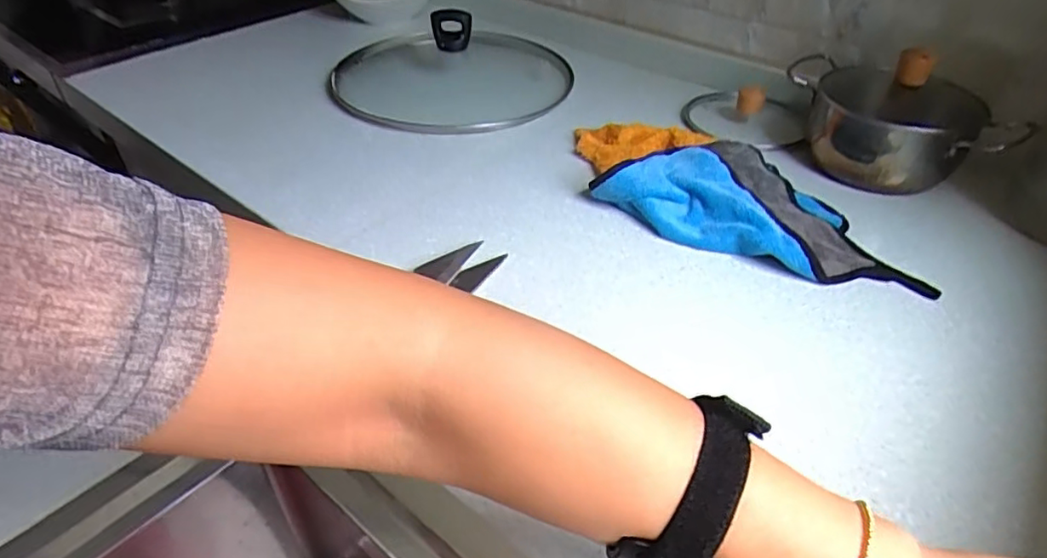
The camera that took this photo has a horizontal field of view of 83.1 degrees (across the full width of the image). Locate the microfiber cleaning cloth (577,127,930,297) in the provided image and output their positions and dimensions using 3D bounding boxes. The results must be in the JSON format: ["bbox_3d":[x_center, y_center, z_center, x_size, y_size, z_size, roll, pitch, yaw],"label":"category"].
[{"bbox_3d":[0.208,-0.097,0.598,0.364,0.040,0.198,18,45,17],"label":"microfiber cleaning cloth"}]

